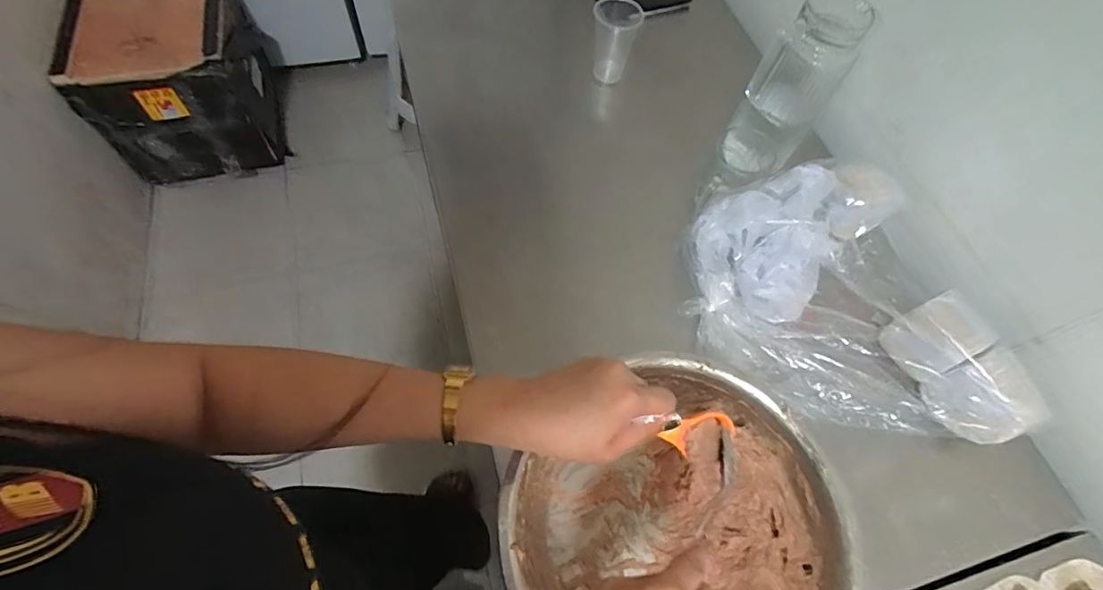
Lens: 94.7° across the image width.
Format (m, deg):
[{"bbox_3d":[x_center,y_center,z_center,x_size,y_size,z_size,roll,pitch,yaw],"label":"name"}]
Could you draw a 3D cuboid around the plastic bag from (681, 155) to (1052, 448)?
[{"bbox_3d":[0.355,-0.007,0.616,0.370,0.106,0.311,11,60,2],"label":"plastic bag"}]

